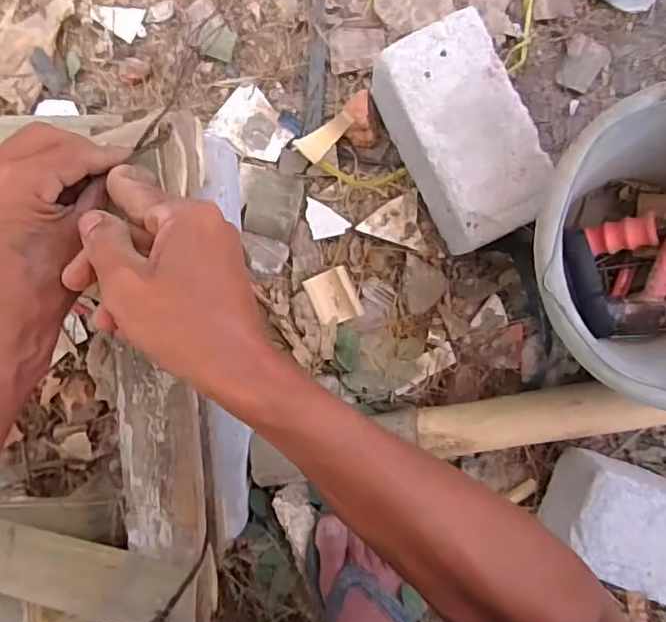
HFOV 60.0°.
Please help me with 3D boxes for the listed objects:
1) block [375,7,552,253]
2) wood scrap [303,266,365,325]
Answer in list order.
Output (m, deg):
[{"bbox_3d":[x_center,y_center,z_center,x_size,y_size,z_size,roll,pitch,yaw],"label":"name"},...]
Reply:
[{"bbox_3d":[0.123,-0.164,0.563,0.109,0.100,0.196,-29,94,0],"label":"block"},{"bbox_3d":[0.001,-0.015,0.619,0.048,0.016,0.057,-24,93,1],"label":"wood scrap"}]

